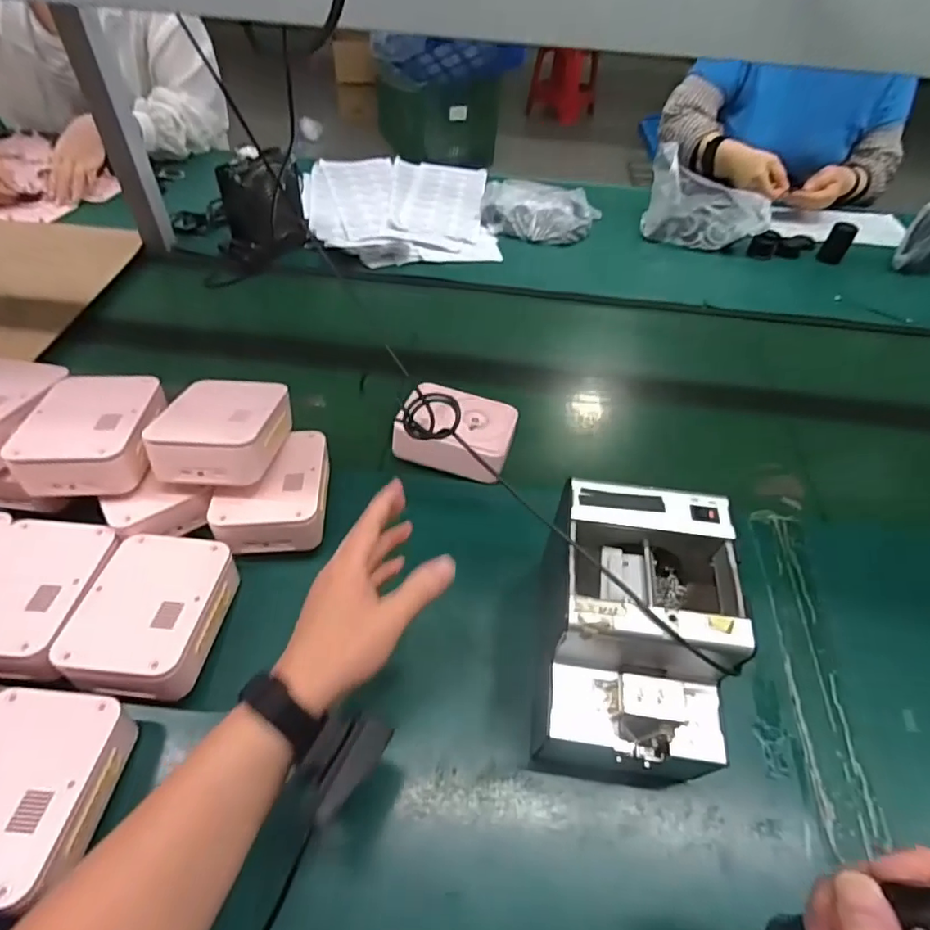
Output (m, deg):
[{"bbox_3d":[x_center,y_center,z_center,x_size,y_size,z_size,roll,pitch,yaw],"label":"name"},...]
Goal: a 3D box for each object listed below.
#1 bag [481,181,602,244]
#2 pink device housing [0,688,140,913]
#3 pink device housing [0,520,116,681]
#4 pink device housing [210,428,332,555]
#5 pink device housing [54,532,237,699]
[{"bbox_3d":[0.134,-0.462,1.006,0.211,0.050,0.127,13,50,8],"label":"bag"},{"bbox_3d":[-0.309,0.228,0.389,0.105,0.046,0.125,3,49,0],"label":"pink device housing"},{"bbox_3d":[-0.369,0.108,0.473,0.102,0.046,0.137,2,49,-1],"label":"pink device housing"},{"bbox_3d":[-0.189,0.021,0.551,0.098,0.046,0.127,-2,49,-5],"label":"pink device housing"},{"bbox_3d":[-0.264,0.123,0.470,0.100,0.049,0.133,6,49,2],"label":"pink device housing"}]

